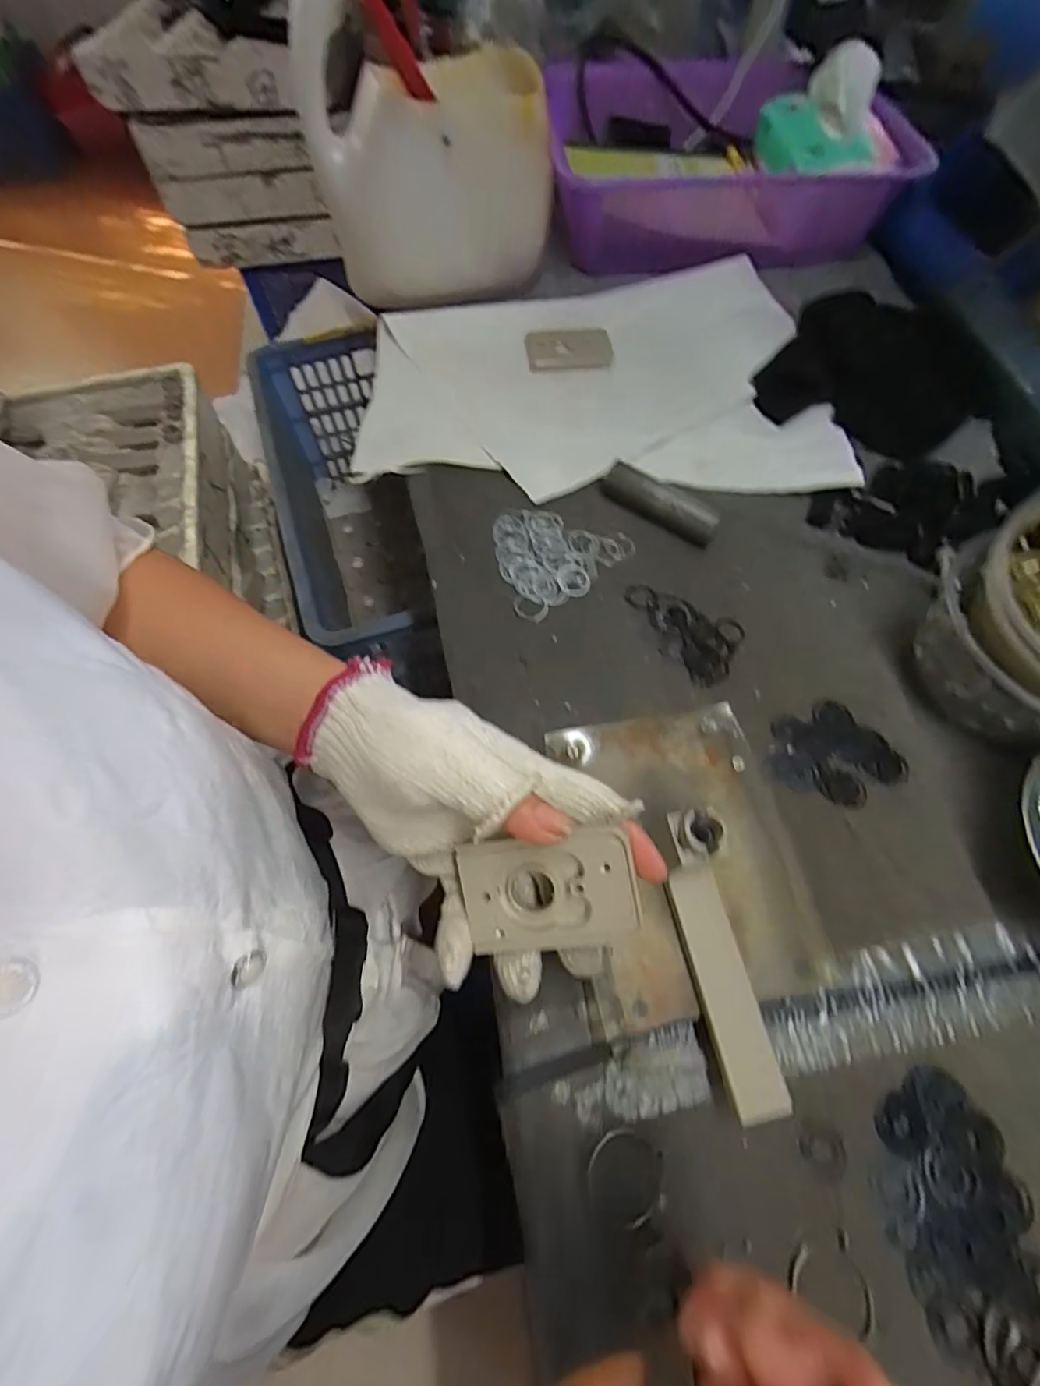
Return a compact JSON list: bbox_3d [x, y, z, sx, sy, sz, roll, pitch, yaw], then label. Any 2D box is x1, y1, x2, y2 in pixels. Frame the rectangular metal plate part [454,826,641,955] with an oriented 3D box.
[{"bbox_3d":[0.012,0.089,0.246,0.075,0.005,0.048,-11,91,13],"label":"rectangular metal plate part"}]

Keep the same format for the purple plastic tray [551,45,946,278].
[{"bbox_3d":[0.188,-0.577,0.601,0.348,0.097,0.276,-7,64,-3],"label":"purple plastic tray"}]

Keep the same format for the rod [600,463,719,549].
[{"bbox_3d":[0.107,-0.147,0.424,0.092,0.021,0.025,35,69,15],"label":"rod"}]

